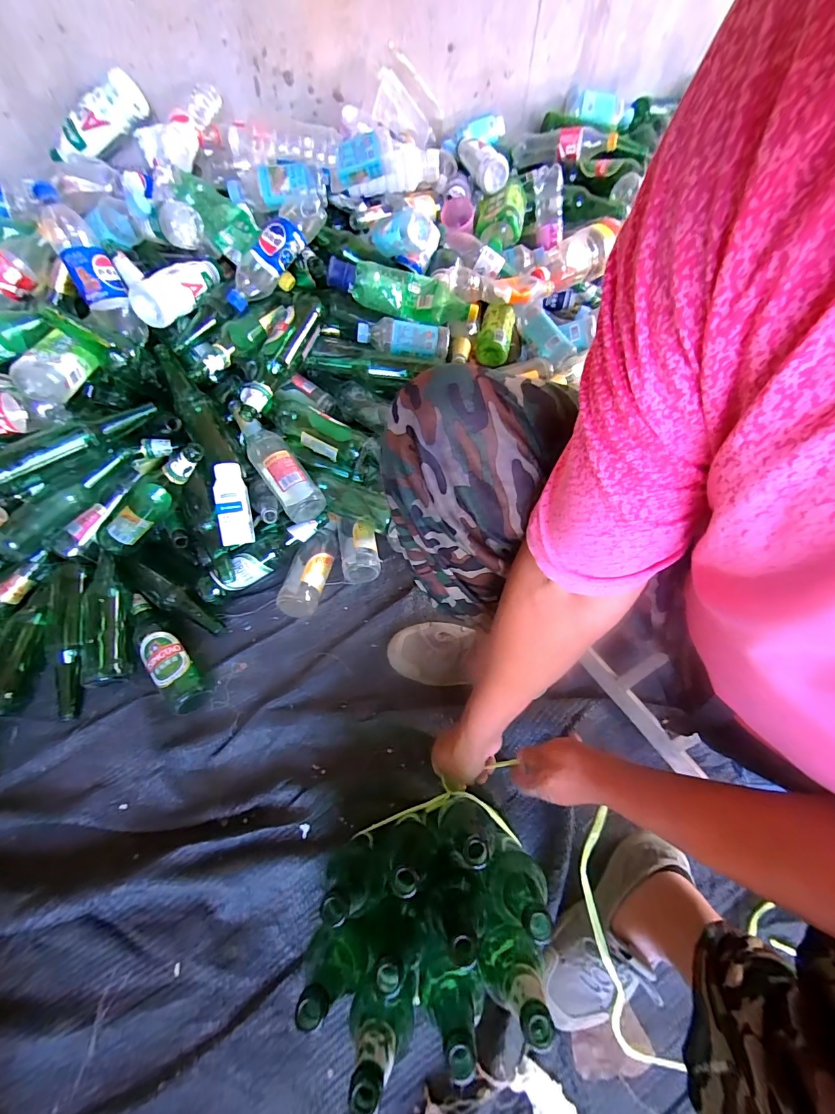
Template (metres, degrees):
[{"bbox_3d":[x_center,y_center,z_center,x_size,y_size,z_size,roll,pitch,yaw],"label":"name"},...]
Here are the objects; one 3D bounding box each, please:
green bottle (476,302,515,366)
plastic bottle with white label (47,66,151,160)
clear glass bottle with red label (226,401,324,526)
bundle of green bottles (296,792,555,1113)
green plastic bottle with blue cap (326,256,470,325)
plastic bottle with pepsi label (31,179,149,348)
[{"bbox_3d":[0.156,-0.445,0.832,0.066,0.061,0.110,14,87,0],"label":"green bottle"},{"bbox_3d":[-0.566,-0.767,0.735,0.189,0.063,0.050,-17,63,17],"label":"plastic bottle with white label"},{"bbox_3d":[-0.256,-0.176,0.744,0.075,0.072,0.244,-31,68,-15],"label":"clear glass bottle with red label"},{"bbox_3d":[0.015,0.394,0.471,0.248,0.231,0.173,-19,65,-10],"label":"bundle of green bottles"},{"bbox_3d":[-0.031,-0.485,0.768,0.272,0.079,0.077,6,64,2],"label":"green plastic bottle with blue cap"},{"bbox_3d":[-0.531,-0.465,0.674,0.071,0.068,0.244,-28,110,-14],"label":"plastic bottle with pepsi label"}]

